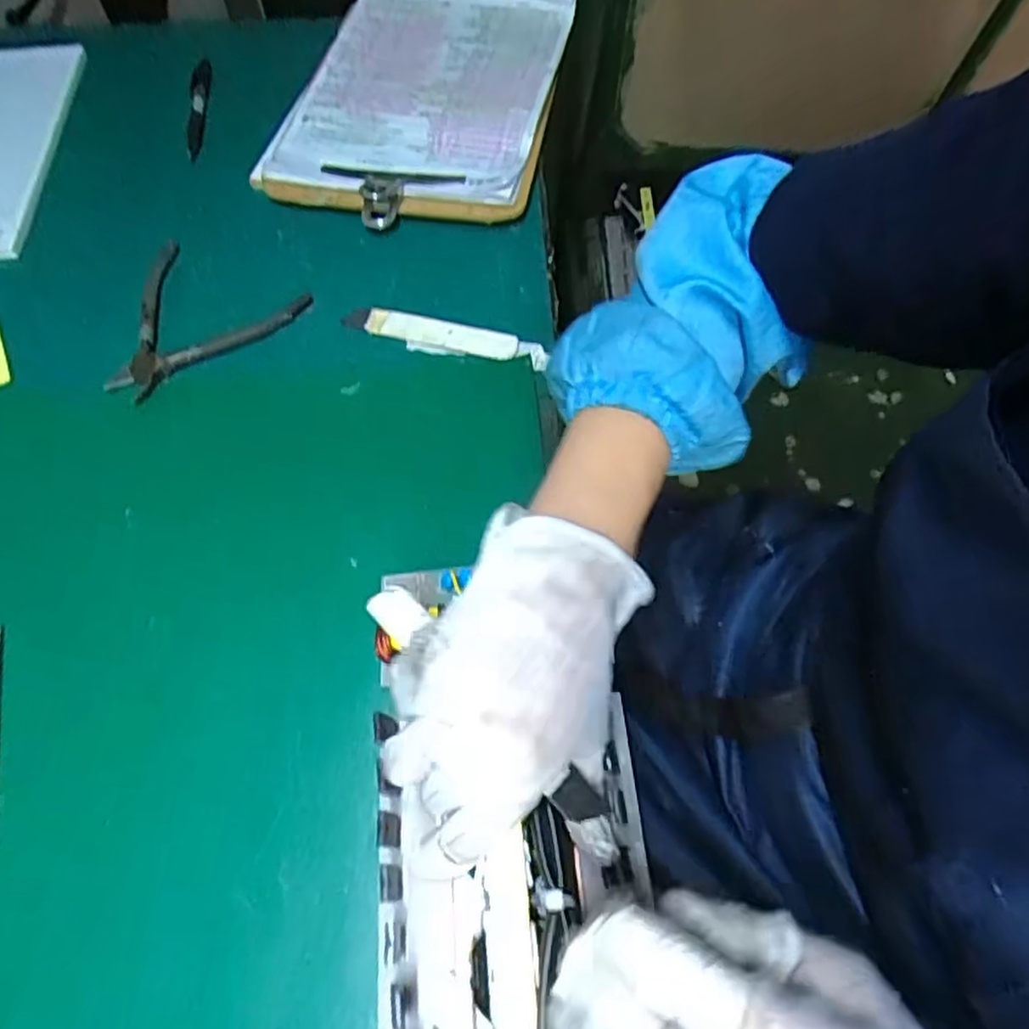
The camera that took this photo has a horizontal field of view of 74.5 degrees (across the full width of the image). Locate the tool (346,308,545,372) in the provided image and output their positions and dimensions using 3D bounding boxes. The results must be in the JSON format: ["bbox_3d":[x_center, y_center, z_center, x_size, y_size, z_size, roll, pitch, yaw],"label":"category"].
[{"bbox_3d":[-0.053,-0.128,0.488,0.154,0.008,0.028,16,63,9],"label":"tool"}]

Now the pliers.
[{"bbox_3d":[-0.240,-0.137,0.493,0.125,0.011,0.130,22,64,11],"label":"pliers"}]

